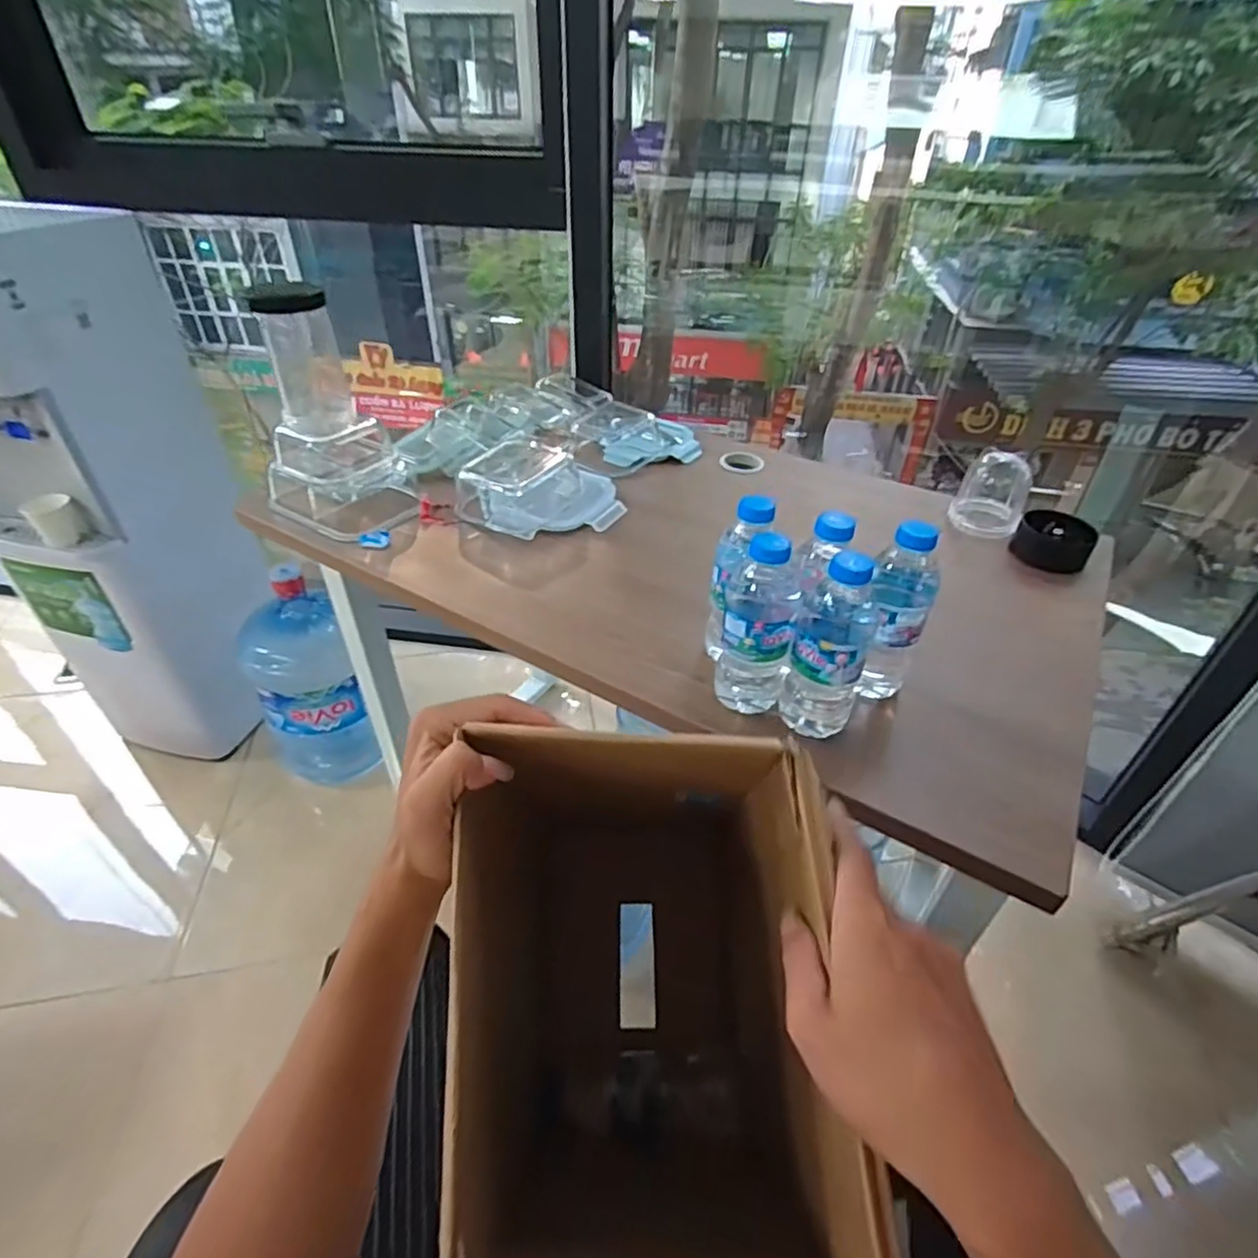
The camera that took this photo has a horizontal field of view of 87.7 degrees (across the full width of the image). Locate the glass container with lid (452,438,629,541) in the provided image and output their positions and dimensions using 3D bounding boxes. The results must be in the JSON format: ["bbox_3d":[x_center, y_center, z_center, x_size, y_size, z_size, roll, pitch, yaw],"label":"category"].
[{"bbox_3d":[-0.118,-0.184,0.870,0.214,0.063,0.141,8,39,8],"label":"glass container with lid"}]

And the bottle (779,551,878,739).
[{"bbox_3d":[0.169,0.016,0.549,0.061,0.165,0.064,16,41,17],"label":"bottle"}]

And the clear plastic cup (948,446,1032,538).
[{"bbox_3d":[0.470,-0.172,0.850,0.084,0.090,0.073,25,44,26],"label":"clear plastic cup"}]

